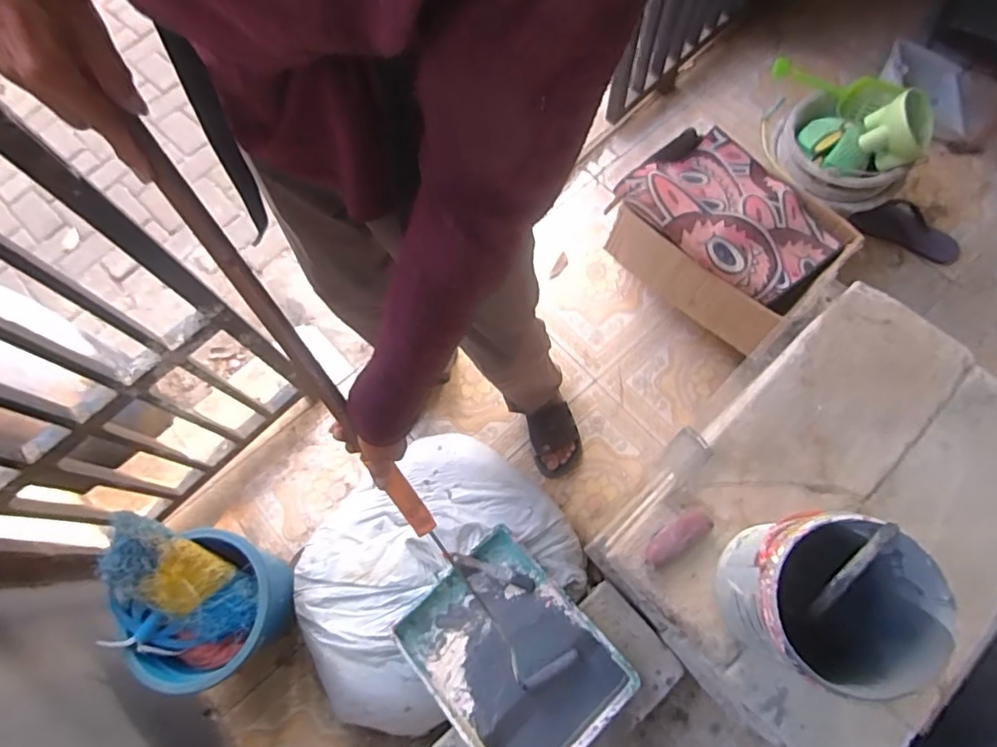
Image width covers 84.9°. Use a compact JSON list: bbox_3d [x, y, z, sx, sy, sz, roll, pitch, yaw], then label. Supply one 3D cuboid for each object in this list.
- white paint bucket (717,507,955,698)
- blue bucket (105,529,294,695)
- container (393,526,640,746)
[{"bbox_3d":[0.372,0.263,0.640,0.181,0.190,0.176,-1,71,2],"label":"white paint bucket"},{"bbox_3d":[-0.513,0.430,1.015,0.241,0.264,0.239,-1,71,2],"label":"blue bucket"},{"bbox_3d":[0.024,0.500,0.968,0.283,0.075,0.355,-42,74,-11],"label":"container"}]

